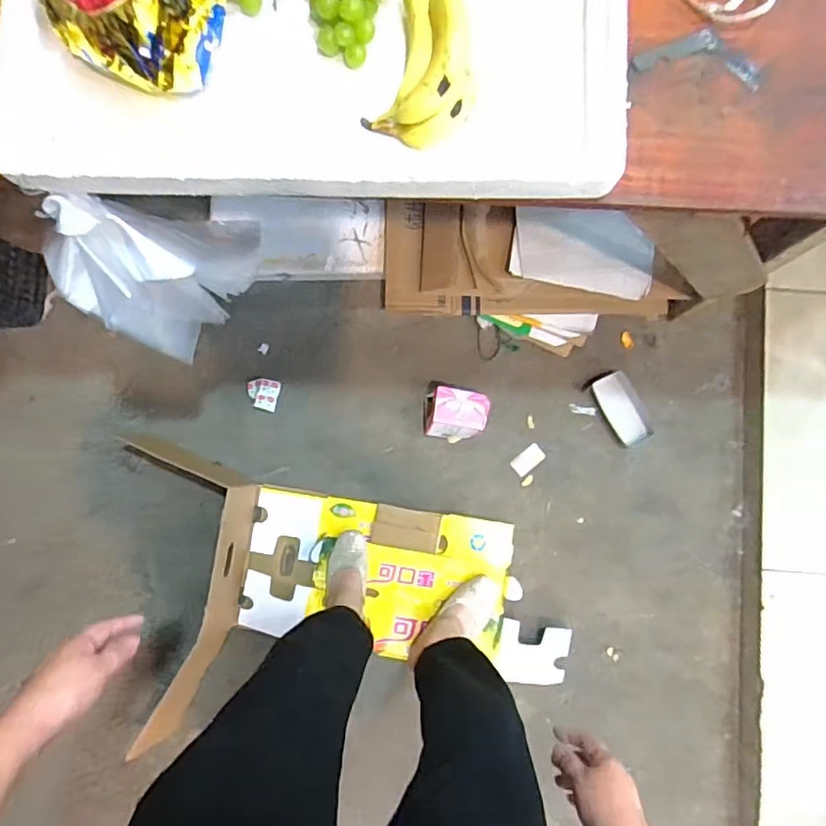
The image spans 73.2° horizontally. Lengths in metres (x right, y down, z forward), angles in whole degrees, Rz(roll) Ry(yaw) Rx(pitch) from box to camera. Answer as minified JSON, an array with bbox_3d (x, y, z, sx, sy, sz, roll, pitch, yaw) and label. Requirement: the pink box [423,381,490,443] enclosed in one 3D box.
[{"bbox_3d":[0.092,0.003,1.234,0.139,0.104,0.116,14,88,1],"label":"pink box"}]

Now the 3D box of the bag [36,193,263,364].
[{"bbox_3d":[-0.330,-0.198,0.748,0.224,0.333,0.106,-36,88,0],"label":"bag"}]

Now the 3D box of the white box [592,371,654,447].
[{"bbox_3d":[0.472,-0.010,1.245,0.086,0.035,0.162,-30,88,0],"label":"white box"}]

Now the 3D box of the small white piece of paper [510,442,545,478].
[{"bbox_3d":[0.262,0.107,1.262,0.075,0.008,0.045,-39,88,-1],"label":"small white piece of paper"}]

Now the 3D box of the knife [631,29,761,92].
[{"bbox_3d":[0.288,-0.360,0.559,0.121,0.009,0.054,15,88,1],"label":"knife"}]

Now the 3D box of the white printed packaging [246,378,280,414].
[{"bbox_3d":[-0.351,-0.045,1.295,0.074,0.014,0.070,12,87,5],"label":"white printed packaging"}]

